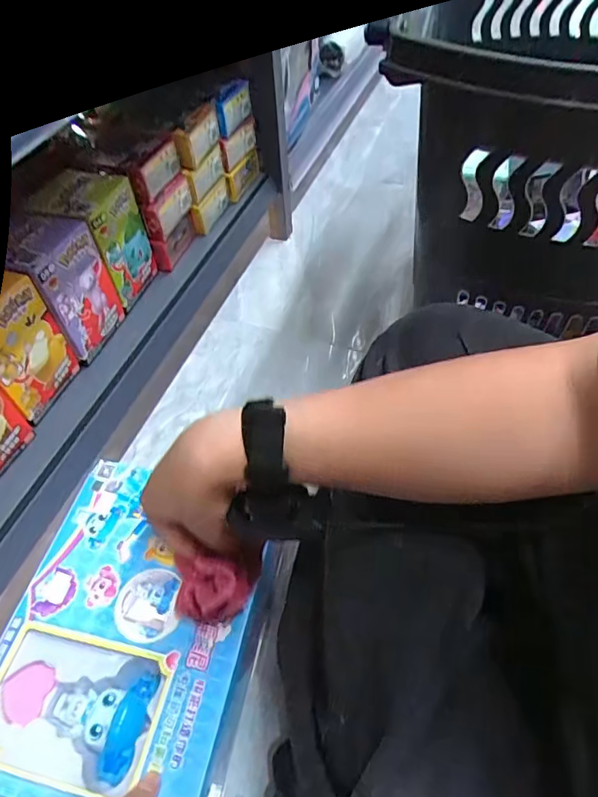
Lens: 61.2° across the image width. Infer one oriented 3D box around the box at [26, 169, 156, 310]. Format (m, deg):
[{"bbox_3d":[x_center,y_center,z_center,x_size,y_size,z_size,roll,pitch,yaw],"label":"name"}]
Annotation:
[{"bbox_3d":[-0.216,-0.175,0.549,0.070,0.126,0.077,13,55,13],"label":"box"}]

